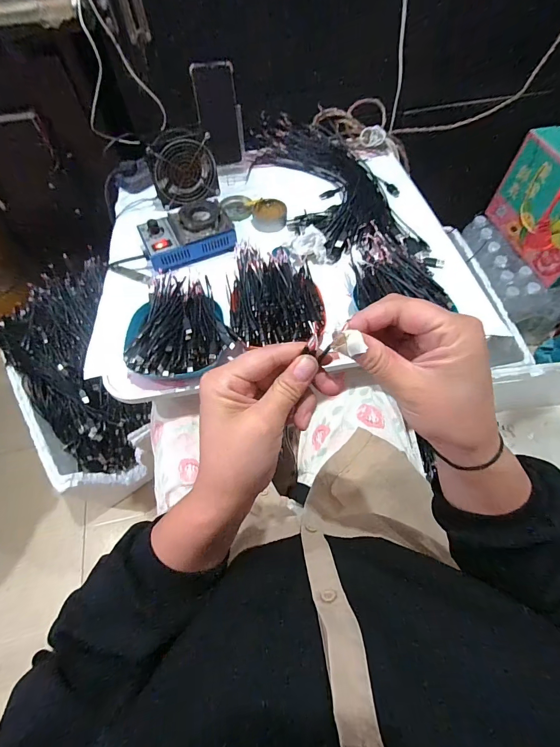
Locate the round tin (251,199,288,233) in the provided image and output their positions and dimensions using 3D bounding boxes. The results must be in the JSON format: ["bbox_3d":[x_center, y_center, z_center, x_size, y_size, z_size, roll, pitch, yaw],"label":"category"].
[{"bbox_3d":[-0.020,-0.294,0.658,0.064,0.030,0.057,2,61,2],"label":"round tin"}]

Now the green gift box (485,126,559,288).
[{"bbox_3d":[0.742,-0.442,0.921,0.145,0.242,0.320,-14,61,-6],"label":"green gift box"}]

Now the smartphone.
[{"bbox_3d":[-0.122,-0.506,0.694,0.076,0.158,0.012,-2,34,2],"label":"smartphone"}]

